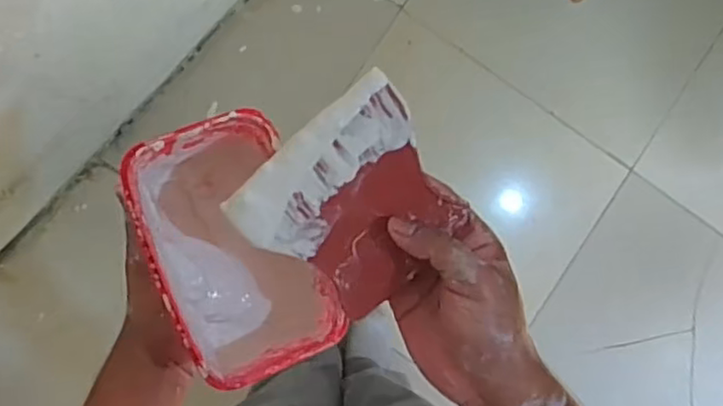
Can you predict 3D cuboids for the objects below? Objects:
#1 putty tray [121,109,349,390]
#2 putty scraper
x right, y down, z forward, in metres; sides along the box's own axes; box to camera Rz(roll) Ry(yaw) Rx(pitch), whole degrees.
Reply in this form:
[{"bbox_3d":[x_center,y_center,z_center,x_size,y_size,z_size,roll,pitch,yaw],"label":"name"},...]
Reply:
[{"bbox_3d":[-0.082,0.028,0.431,0.096,0.087,0.157,-21,94,-4],"label":"putty tray"},{"bbox_3d":[-0.001,0.004,0.389,0.119,0.009,0.112,-40,98,8],"label":"putty scraper"}]

